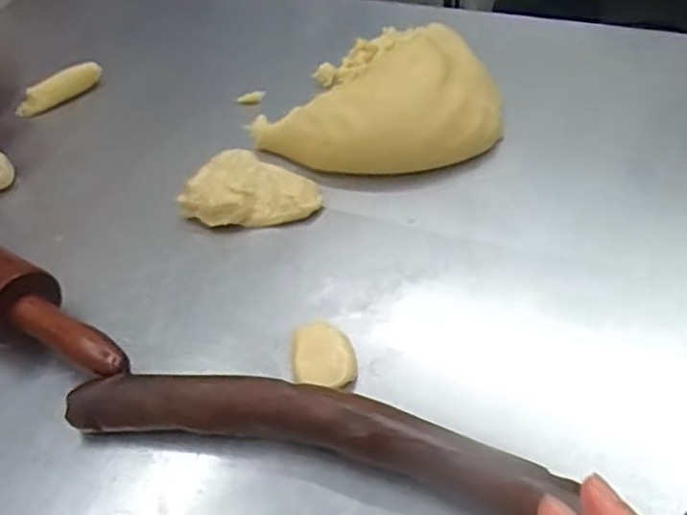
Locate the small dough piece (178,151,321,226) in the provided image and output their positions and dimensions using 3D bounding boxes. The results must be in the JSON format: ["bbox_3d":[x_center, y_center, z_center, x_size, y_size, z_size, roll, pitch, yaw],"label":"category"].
[{"bbox_3d":[-0.077,-0.052,0.566,0.099,0.028,0.074,19,52,22],"label":"small dough piece"}]

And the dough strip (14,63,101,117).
[{"bbox_3d":[-0.307,-0.185,0.719,0.097,0.025,0.023,-29,51,-20],"label":"dough strip"}]

